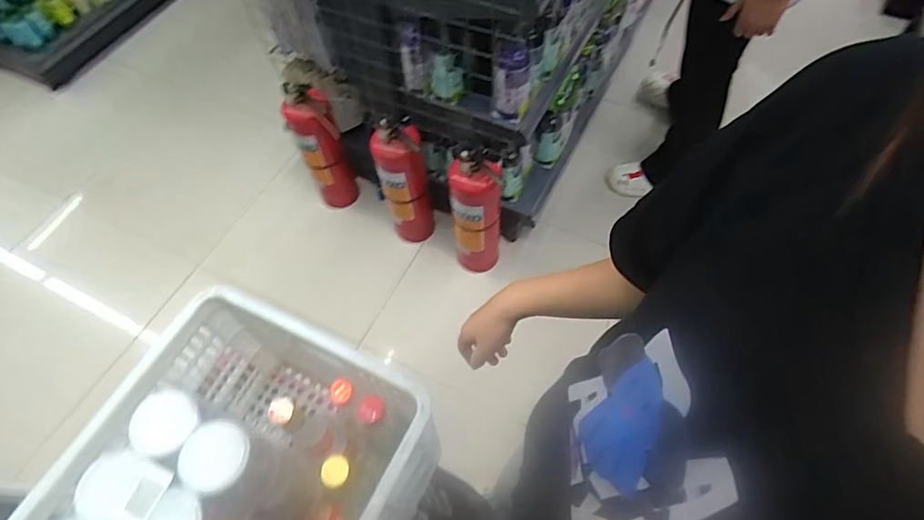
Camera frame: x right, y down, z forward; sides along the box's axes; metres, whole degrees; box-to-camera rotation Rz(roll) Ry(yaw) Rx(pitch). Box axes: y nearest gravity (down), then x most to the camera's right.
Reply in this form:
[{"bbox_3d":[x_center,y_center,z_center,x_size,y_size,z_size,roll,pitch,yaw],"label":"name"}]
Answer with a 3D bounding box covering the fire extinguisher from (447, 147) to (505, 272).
[{"bbox_3d":[0.037,-0.119,1.343,0.125,0.425,0.106,-8,59,-2],"label":"fire extinguisher"}]

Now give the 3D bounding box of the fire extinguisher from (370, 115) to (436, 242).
[{"bbox_3d":[-0.158,-0.206,1.393,0.118,0.425,0.110,-15,60,-6],"label":"fire extinguisher"}]

